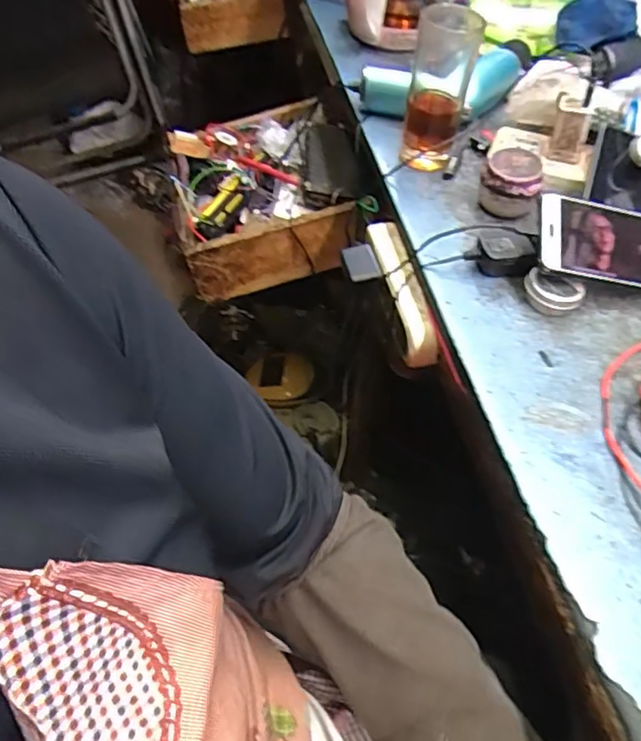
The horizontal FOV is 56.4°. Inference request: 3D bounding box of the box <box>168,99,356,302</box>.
[{"bbox_3d":[-0.095,-0.277,0.895,0.244,0.111,0.339,-5,52,-8],"label":"box"}]

